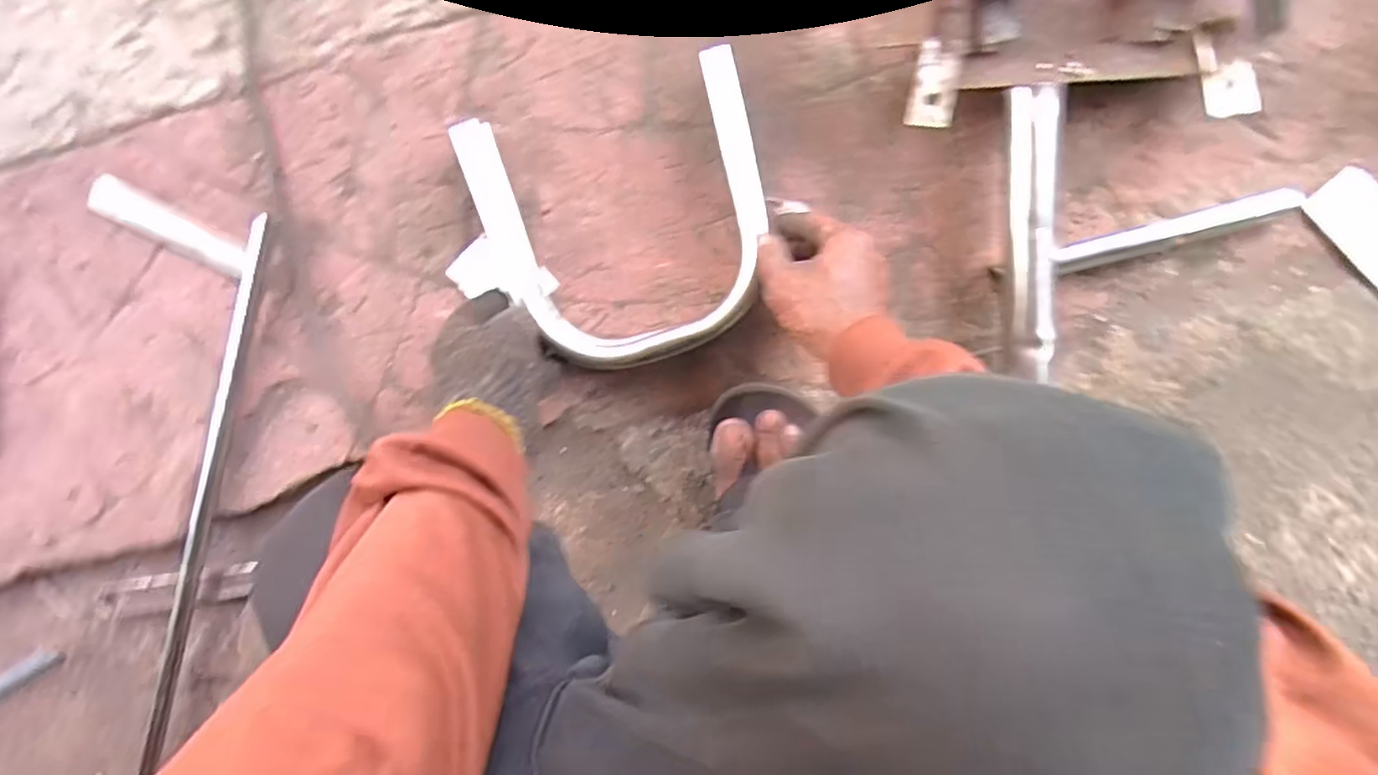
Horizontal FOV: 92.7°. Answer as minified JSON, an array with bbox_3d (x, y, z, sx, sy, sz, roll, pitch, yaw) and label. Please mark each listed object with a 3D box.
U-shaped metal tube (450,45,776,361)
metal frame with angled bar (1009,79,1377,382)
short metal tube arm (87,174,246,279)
[{"bbox_3d":[-0.048,-0.122,0.499,0.213,0.029,0.203,-14,94,7],"label":"U-shaped metal tube"},{"bbox_3d":[0.452,-0.057,0.465,0.505,0.055,0.187,14,96,4],"label":"metal frame with angled bar"},{"bbox_3d":[-0.435,-0.131,0.550,0.153,0.011,0.030,27,97,3],"label":"short metal tube arm"}]

